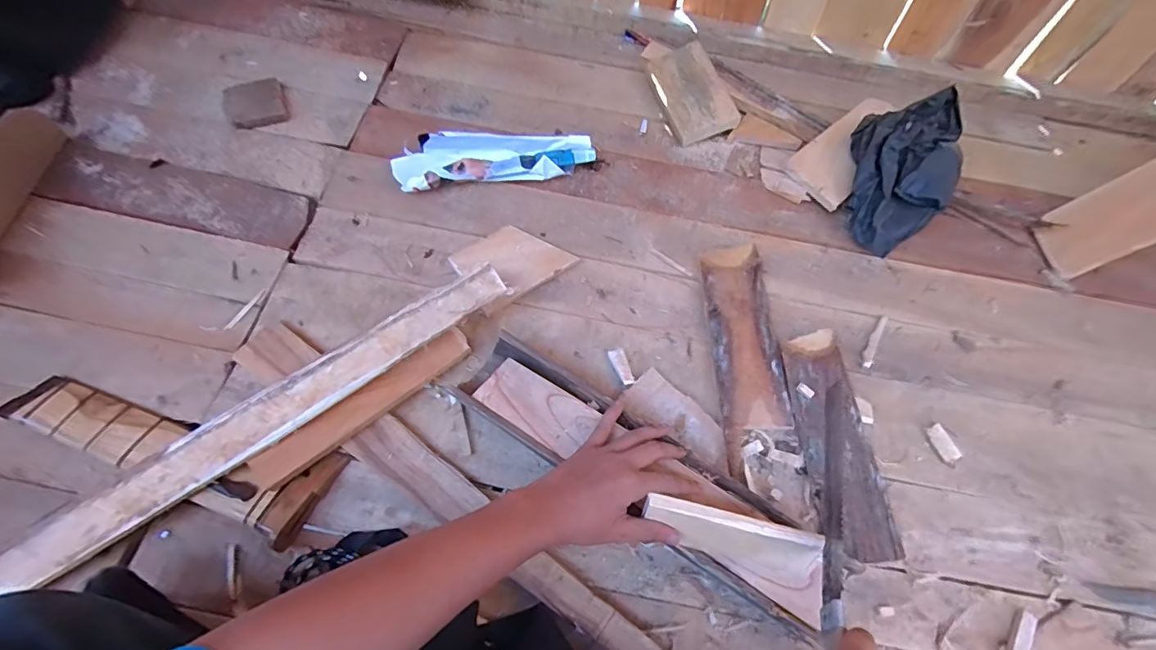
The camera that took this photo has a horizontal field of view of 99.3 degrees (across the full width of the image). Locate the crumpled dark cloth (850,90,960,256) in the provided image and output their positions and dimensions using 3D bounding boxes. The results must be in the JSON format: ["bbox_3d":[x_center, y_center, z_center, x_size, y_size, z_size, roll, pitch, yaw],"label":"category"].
[{"bbox_3d":[0.445,-0.222,0.689,0.141,0.082,0.258,32,67,11],"label":"crumpled dark cloth"}]

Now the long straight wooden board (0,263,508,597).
[{"bbox_3d":[-0.330,0.105,0.488,0.583,0.016,0.050,-33,66,-11],"label":"long straight wooden board"}]

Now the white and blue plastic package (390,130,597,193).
[{"bbox_3d":[-0.113,-0.229,0.675,0.270,0.051,0.085,-11,66,-9],"label":"white and blue plastic package"}]

